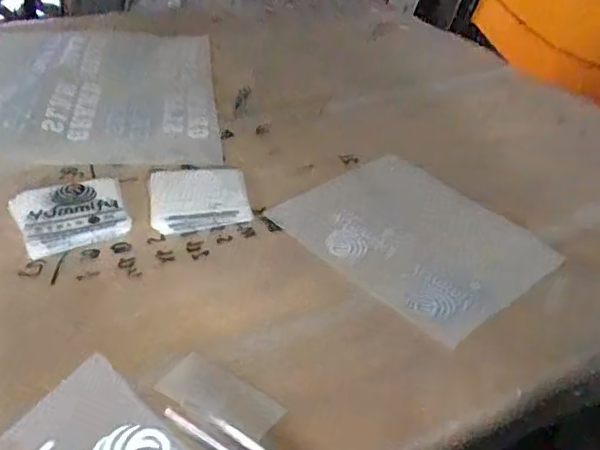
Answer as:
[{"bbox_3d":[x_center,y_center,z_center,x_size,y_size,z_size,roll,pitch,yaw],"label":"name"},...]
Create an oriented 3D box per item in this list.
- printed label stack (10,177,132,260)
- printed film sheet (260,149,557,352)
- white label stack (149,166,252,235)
[{"bbox_3d":[-0.133,-0.008,0.343,0.059,0.009,0.060,-16,42,-24],"label":"printed label stack"},{"bbox_3d":[0.070,0.004,0.349,0.116,0.008,0.134,-28,49,-30],"label":"printed film sheet"},{"bbox_3d":[-0.063,-0.019,0.364,0.058,0.010,0.061,-5,39,-12],"label":"white label stack"}]

